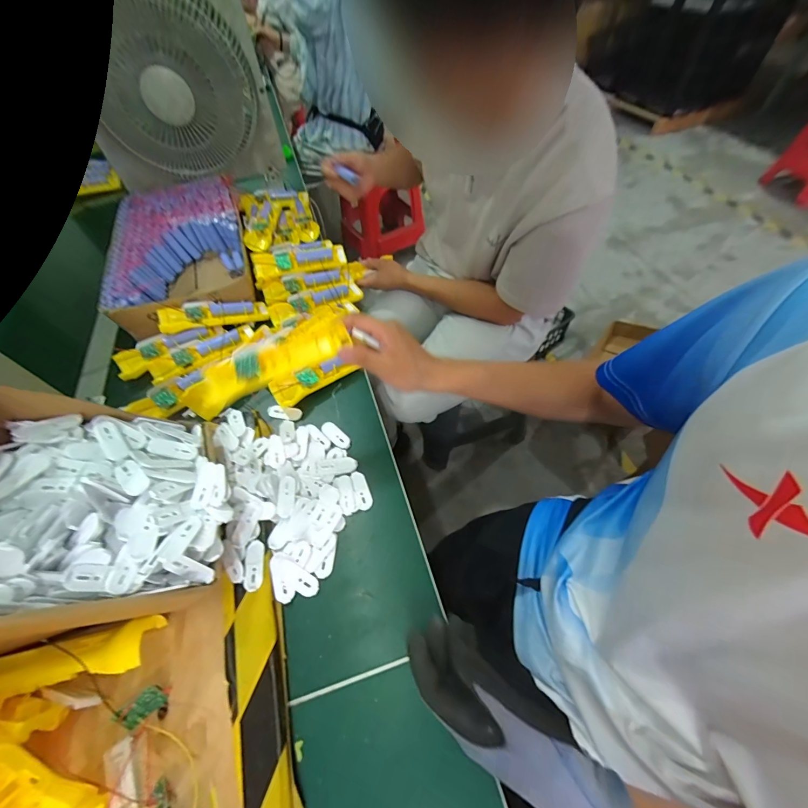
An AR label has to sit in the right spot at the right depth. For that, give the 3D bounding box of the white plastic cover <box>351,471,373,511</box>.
[{"bbox_3d":[-0.052,0.106,0.438,0.018,0.004,0.050,-16,56,-7],"label":"white plastic cover"}]

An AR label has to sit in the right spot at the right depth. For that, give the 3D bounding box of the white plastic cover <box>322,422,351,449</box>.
[{"bbox_3d":[-0.094,0.043,0.485,0.050,0.005,0.019,37,65,25],"label":"white plastic cover"}]

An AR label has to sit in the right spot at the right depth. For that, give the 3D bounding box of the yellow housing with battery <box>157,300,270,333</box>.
[{"bbox_3d":[-0.320,-0.155,0.601,0.164,0.028,0.045,-11,54,-21],"label":"yellow housing with battery"}]

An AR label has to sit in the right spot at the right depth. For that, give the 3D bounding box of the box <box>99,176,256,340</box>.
[{"bbox_3d":[-0.439,-0.304,0.707,0.241,0.079,0.417,-18,56,-9],"label":"box"}]

